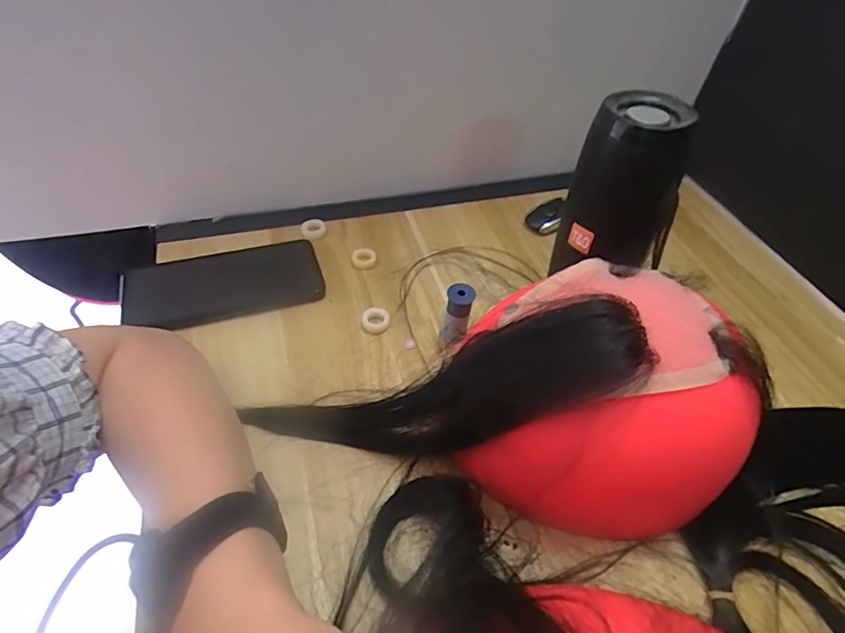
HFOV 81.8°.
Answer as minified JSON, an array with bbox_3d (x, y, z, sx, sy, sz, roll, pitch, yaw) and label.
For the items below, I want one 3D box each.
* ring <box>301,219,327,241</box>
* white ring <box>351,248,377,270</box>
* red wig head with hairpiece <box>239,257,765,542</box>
[{"bbox_3d":[-0.107,-0.087,0.481,0.025,0.007,0.025,2,49,-2],"label":"ring"},{"bbox_3d":[-0.055,-0.054,0.454,0.022,0.011,0.022,2,49,-2],"label":"white ring"},{"bbox_3d":[0.041,0.065,0.285,0.279,0.127,0.139,-7,50,-10],"label":"red wig head with hairpiece"}]

